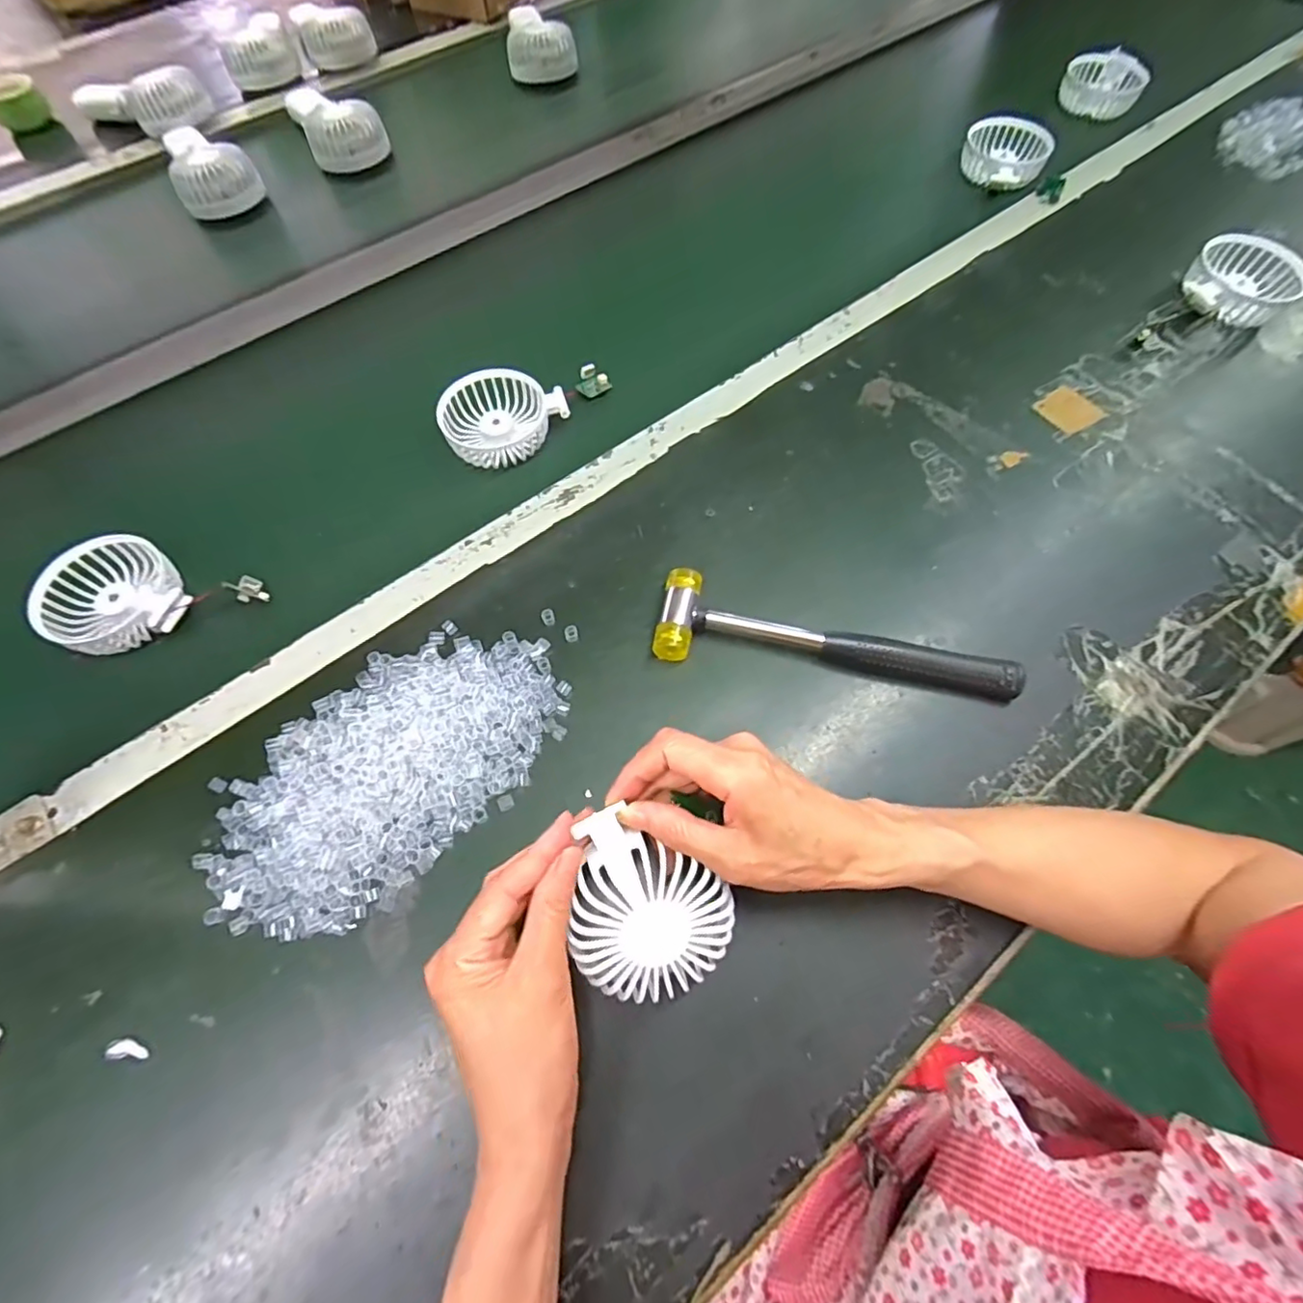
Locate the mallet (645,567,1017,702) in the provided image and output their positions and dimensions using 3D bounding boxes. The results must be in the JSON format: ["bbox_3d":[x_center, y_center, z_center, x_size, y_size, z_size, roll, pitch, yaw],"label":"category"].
[{"bbox_3d":[0.123,-0.004,0.413,0.237,0.024,0.059,11,66,4],"label":"mallet"}]

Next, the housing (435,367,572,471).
[{"bbox_3d":[-0.127,-0.203,0.528,0.103,0.024,0.085,-23,68,-10],"label":"housing"}]

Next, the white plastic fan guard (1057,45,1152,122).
[{"bbox_3d":[0.569,-0.718,0.772,0.092,0.042,0.097,25,68,11],"label":"white plastic fan guard"}]

